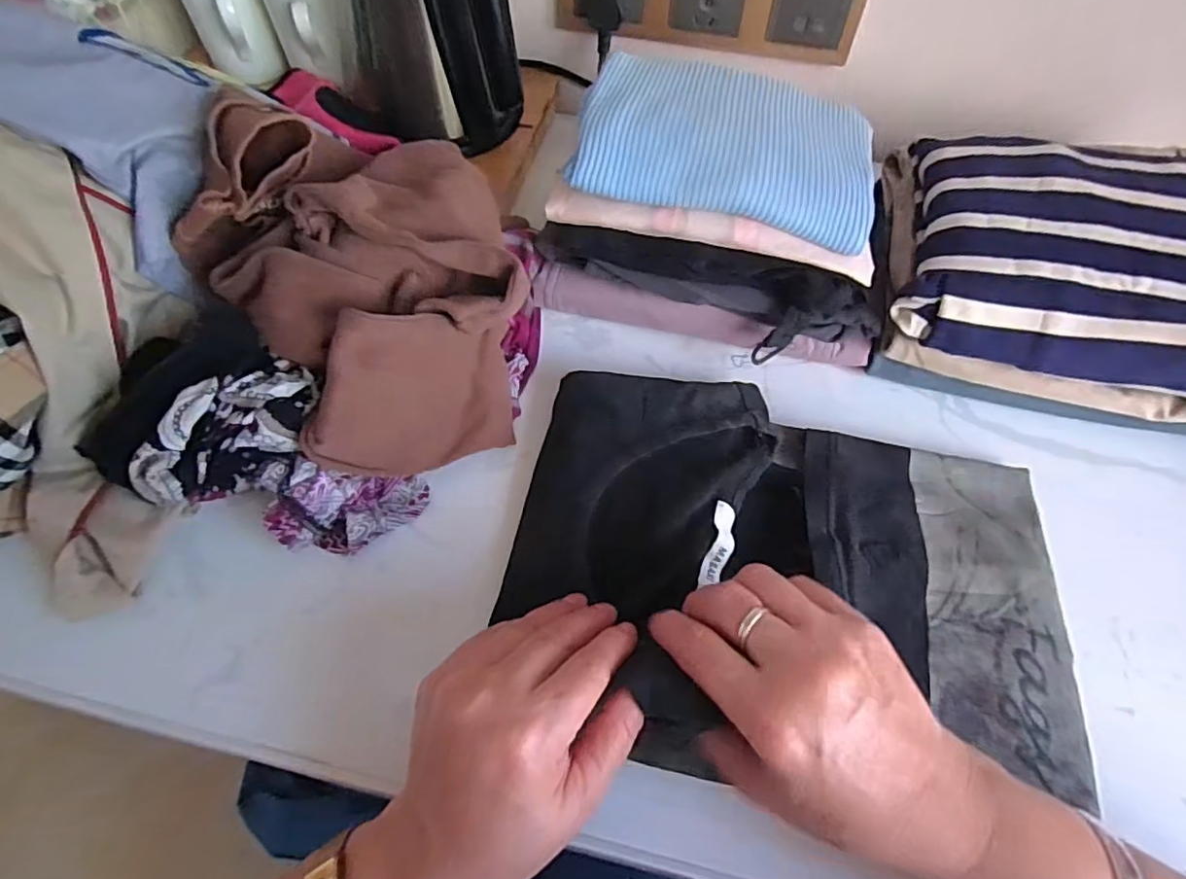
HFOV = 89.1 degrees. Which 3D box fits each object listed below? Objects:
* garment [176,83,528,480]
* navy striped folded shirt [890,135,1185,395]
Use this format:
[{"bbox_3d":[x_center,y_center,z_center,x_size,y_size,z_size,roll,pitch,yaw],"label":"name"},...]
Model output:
[{"bbox_3d":[-0.137,-0.103,0.384,0.178,0.115,0.223,-30,64,-19],"label":"garment"},{"bbox_3d":[0.326,-0.128,0.407,0.226,0.047,0.195,13,59,6],"label":"navy striped folded shirt"}]

